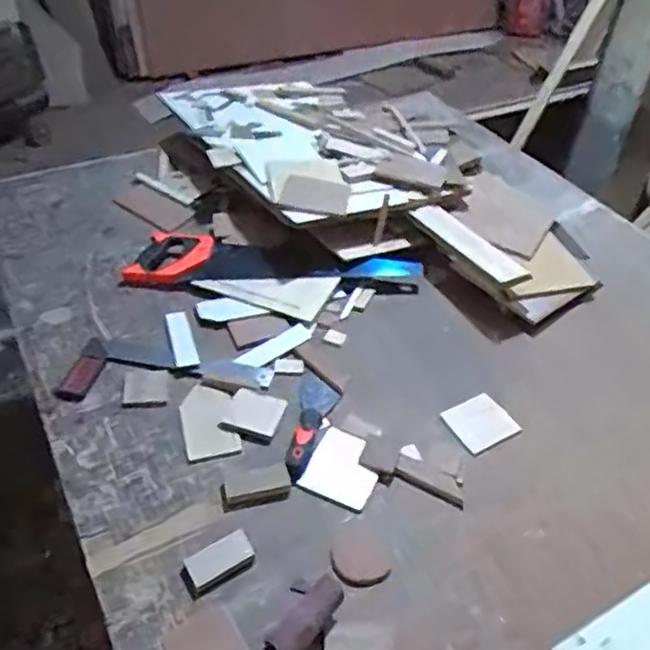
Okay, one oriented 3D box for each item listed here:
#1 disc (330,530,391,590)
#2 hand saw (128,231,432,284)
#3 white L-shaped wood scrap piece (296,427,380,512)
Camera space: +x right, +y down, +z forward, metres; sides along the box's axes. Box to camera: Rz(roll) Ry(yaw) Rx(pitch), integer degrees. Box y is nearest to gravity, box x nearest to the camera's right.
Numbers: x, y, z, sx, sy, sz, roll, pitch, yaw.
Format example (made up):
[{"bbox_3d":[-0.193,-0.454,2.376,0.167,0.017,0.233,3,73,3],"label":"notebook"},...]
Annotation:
[{"bbox_3d":[0.042,0.291,0.820,0.070,0.008,0.074,2,43,-2],"label":"disc"},{"bbox_3d":[-0.090,-0.116,1.221,0.531,0.041,0.134,1,43,-2],"label":"hand saw"},{"bbox_3d":[0.030,0.199,0.909,0.094,0.014,0.110,20,45,17],"label":"white L-shaped wood scrap piece"}]

